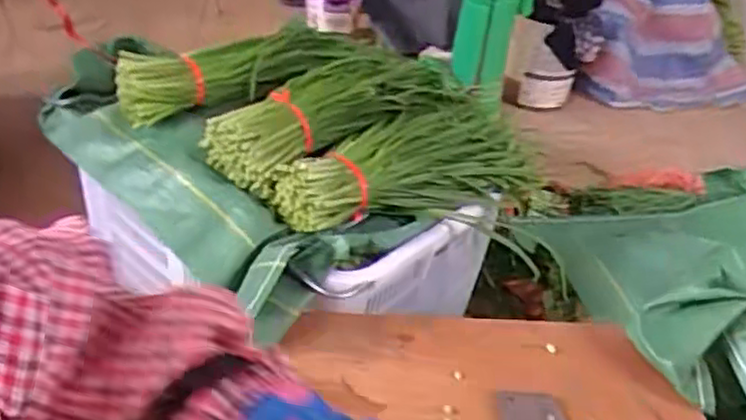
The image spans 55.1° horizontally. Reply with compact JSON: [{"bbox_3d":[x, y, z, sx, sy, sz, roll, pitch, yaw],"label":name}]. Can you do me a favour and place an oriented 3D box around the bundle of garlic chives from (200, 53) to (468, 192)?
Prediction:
[{"bbox_3d":[-0.045,-0.153,1.076,0.140,0.080,0.426,28,38,28],"label":"bundle of garlic chives"}]

